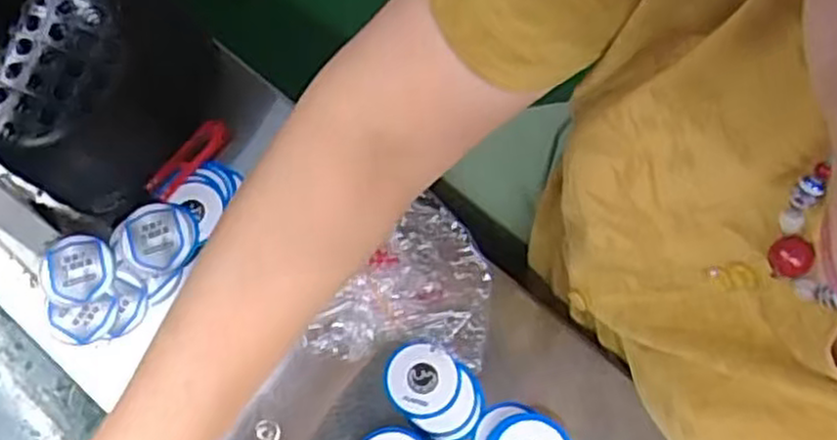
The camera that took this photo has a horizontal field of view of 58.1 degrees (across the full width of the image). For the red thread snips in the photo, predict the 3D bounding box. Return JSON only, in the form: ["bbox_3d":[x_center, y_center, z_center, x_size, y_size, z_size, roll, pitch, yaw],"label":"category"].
[{"bbox_3d":[-0.162,-0.044,0.533,0.017,0.012,0.069,39,74,14],"label":"red thread snips"}]

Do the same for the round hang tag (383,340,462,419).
[{"bbox_3d":[0.002,0.105,0.492,0.048,0.006,0.047,0,69,0],"label":"round hang tag"}]

